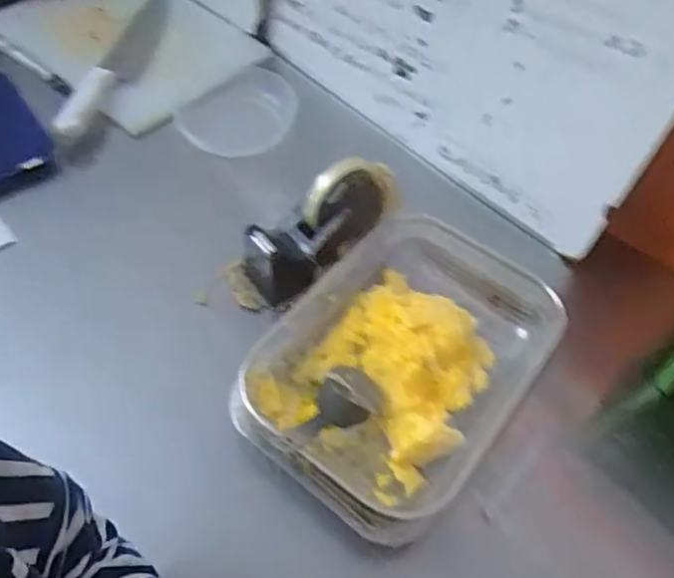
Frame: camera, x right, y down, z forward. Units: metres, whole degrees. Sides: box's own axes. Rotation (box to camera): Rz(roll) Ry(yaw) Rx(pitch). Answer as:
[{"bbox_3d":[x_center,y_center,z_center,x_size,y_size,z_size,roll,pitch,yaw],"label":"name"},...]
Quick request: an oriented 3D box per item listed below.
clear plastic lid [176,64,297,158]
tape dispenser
[{"bbox_3d":[-0.133,-0.242,0.827,0.147,0.023,0.154,7,59,9],"label":"clear plastic lid"},{"bbox_3d":[-0.027,-0.065,0.650,0.191,0.122,0.092,-32,63,-24],"label":"tape dispenser"}]

